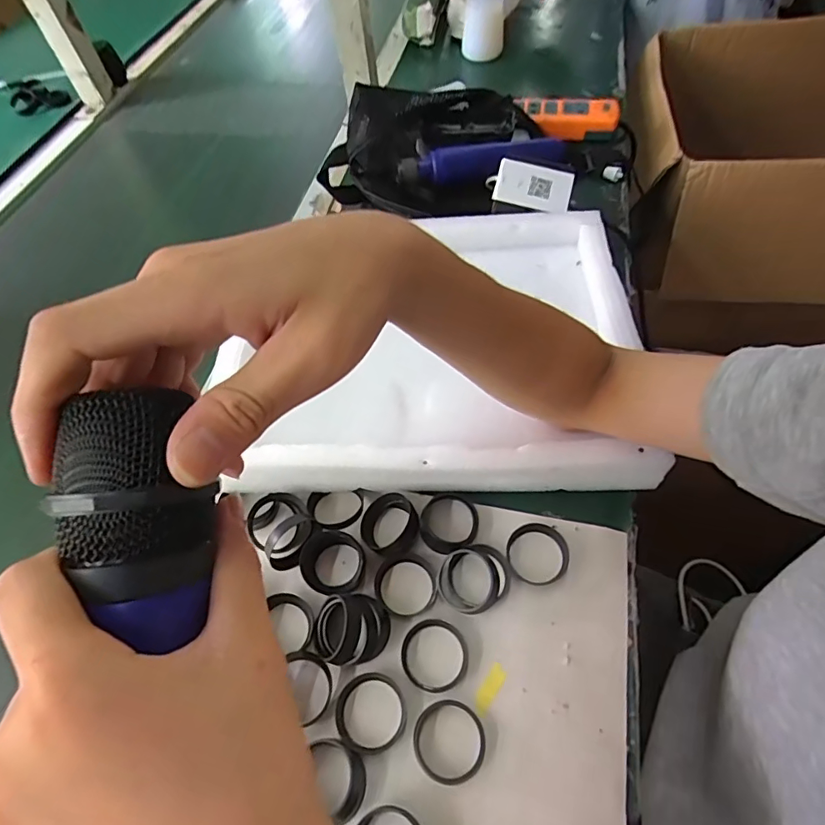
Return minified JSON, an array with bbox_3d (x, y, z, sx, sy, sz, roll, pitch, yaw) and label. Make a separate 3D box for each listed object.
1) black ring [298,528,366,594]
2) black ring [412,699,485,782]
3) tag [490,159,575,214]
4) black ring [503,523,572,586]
[{"bbox_3d":[-0.059,0.109,0.369,0.042,0.024,0.043,-2,57,4],"label":"black ring"},{"bbox_3d":[0.022,0.201,0.311,0.044,0.004,0.043,-2,57,4],"label":"black ring"},{"bbox_3d":[0.130,-0.241,0.542,0.080,0.010,0.050,14,87,-2],"label":"tag"},{"bbox_3d":[0.092,0.102,0.369,0.044,0.007,0.047,-2,57,4],"label":"black ring"}]

